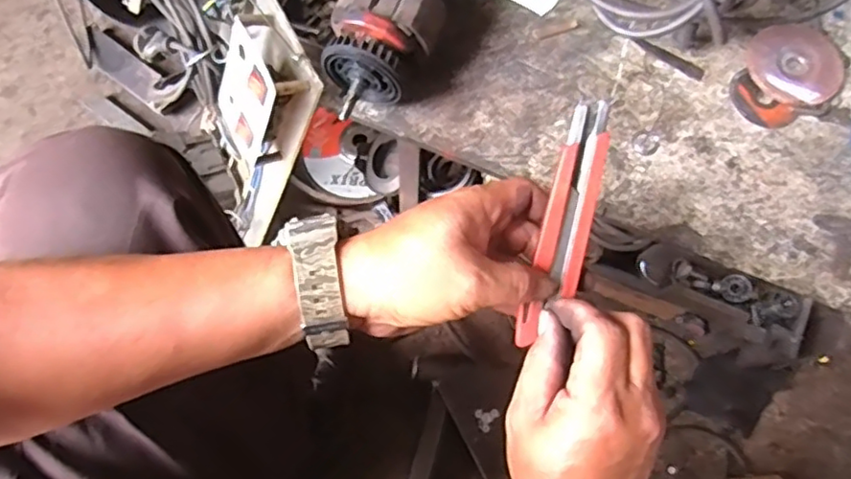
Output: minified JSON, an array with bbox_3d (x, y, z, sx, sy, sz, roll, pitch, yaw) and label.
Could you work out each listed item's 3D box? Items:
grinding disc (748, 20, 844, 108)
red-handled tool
[{"bbox_3d":[0.365,-0.173,0.620,0.087,0.011,0.088,0,73,-1],"label":"grinding disc"},{"bbox_3d":[0.087,-0.008,0.382,0.029,0.007,0.150,14,91,4],"label":"red-handled tool"}]

